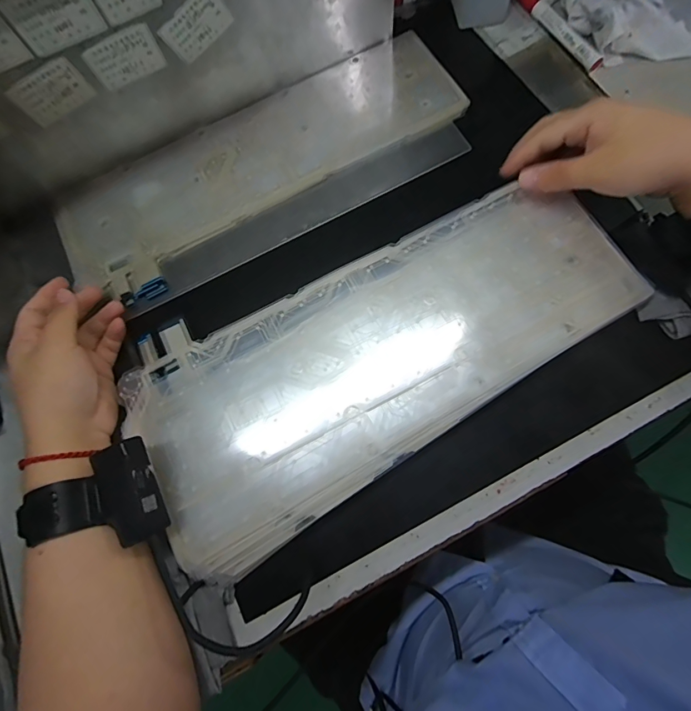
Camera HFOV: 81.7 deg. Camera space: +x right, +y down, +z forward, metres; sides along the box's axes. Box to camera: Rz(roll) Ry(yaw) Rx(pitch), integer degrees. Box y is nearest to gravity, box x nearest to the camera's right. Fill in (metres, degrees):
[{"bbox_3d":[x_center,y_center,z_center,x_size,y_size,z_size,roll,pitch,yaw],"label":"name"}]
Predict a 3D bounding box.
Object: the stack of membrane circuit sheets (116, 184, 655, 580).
[{"bbox_3d":[0.029,-0.008,0.337,0.418,0.010,0.183,-29,75,-3],"label":"stack of membrane circuit sheets"}]

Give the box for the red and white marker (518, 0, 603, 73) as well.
[{"bbox_3d":[0.226,-0.355,0.429,0.015,0.016,0.132,-31,75,-4],"label":"red and white marker"}]

